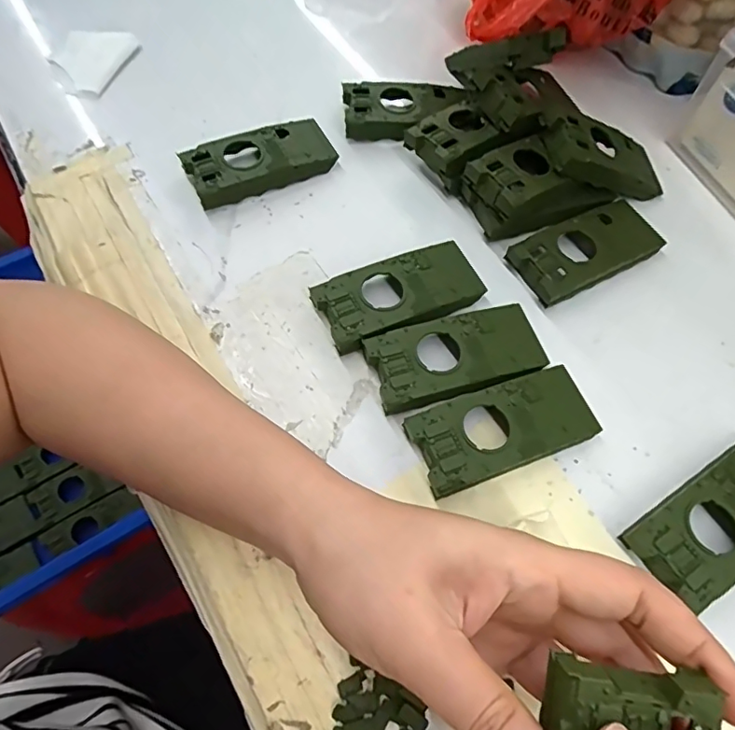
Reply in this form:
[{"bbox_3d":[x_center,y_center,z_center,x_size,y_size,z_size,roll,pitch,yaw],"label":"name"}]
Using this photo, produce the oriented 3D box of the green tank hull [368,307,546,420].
[{"bbox_3d":[0.053,-0.004,0.314,0.102,0.020,0.050,-16,66,-10],"label":"green tank hull"}]

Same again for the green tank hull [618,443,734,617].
[{"bbox_3d":[0.189,0.081,0.278,0.104,0.022,0.046,-29,69,-16],"label":"green tank hull"}]

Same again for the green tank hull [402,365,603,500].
[{"bbox_3d":[0.076,0.036,0.297,0.103,0.023,0.047,-19,66,-12],"label":"green tank hull"}]

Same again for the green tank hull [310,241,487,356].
[{"bbox_3d":[0.021,-0.044,0.332,0.103,0.021,0.050,-24,68,-14],"label":"green tank hull"}]

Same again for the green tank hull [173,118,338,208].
[{"bbox_3d":[-0.076,-0.147,0.377,0.101,0.023,0.044,-24,68,-14],"label":"green tank hull"}]

